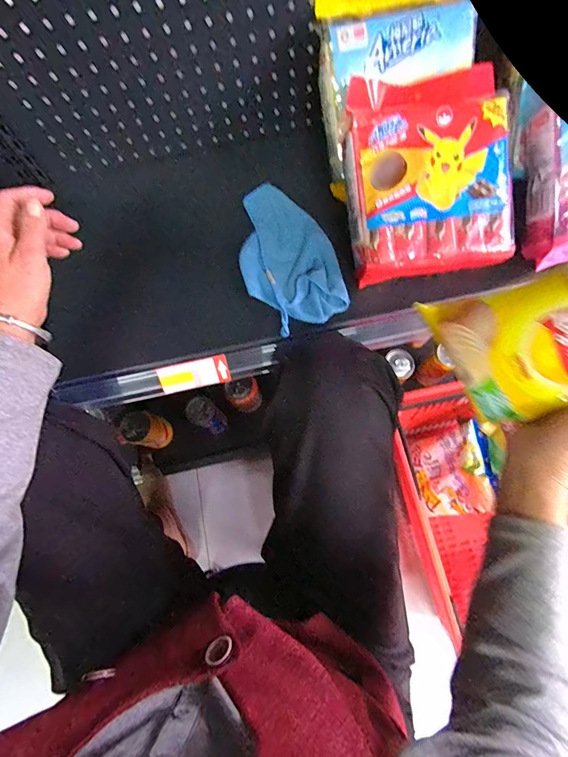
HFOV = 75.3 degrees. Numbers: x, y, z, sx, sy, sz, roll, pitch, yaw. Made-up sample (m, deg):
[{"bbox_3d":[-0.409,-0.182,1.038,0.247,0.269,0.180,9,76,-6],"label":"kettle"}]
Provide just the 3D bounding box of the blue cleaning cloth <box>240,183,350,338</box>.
[{"bbox_3d":[0.000,-0.175,0.519,0.126,0.016,0.223,-23,73,-5],"label":"blue cleaning cloth"}]

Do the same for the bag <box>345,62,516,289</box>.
[{"bbox_3d":[0.179,-0.248,0.456,0.202,0.046,0.232,-10,103,0],"label":"bag"}]

